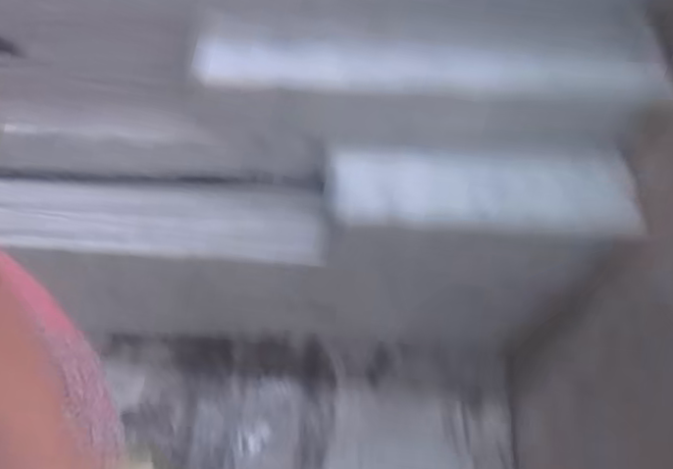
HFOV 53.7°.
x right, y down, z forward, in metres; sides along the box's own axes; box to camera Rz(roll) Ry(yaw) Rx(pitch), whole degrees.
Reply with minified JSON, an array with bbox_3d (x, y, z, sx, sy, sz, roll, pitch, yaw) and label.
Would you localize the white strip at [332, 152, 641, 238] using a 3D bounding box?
[{"bbox_3d":[0.162,-0.047,0.754,0.329,0.026,0.087,2,84,8],"label":"white strip"}]

